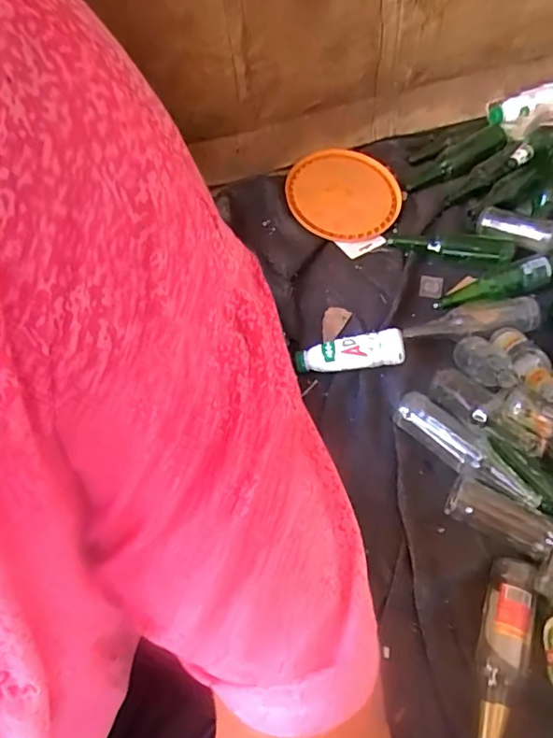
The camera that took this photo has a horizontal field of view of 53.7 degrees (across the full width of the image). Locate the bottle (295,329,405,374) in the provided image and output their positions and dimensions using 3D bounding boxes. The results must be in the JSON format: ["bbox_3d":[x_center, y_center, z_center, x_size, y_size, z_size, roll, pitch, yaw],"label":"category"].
[{"bbox_3d":[0.135,-0.031,1.018,0.199,0.049,0.059,-9,55,19],"label":"bottle"}]

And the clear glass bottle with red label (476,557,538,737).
[{"bbox_3d":[0.315,0.391,0.750,0.065,0.058,0.261,16,59,12],"label":"clear glass bottle with red label"}]

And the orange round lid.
[{"bbox_3d":[0.164,-0.418,1.289,0.255,0.033,0.252,1,68,-4],"label":"orange round lid"}]

